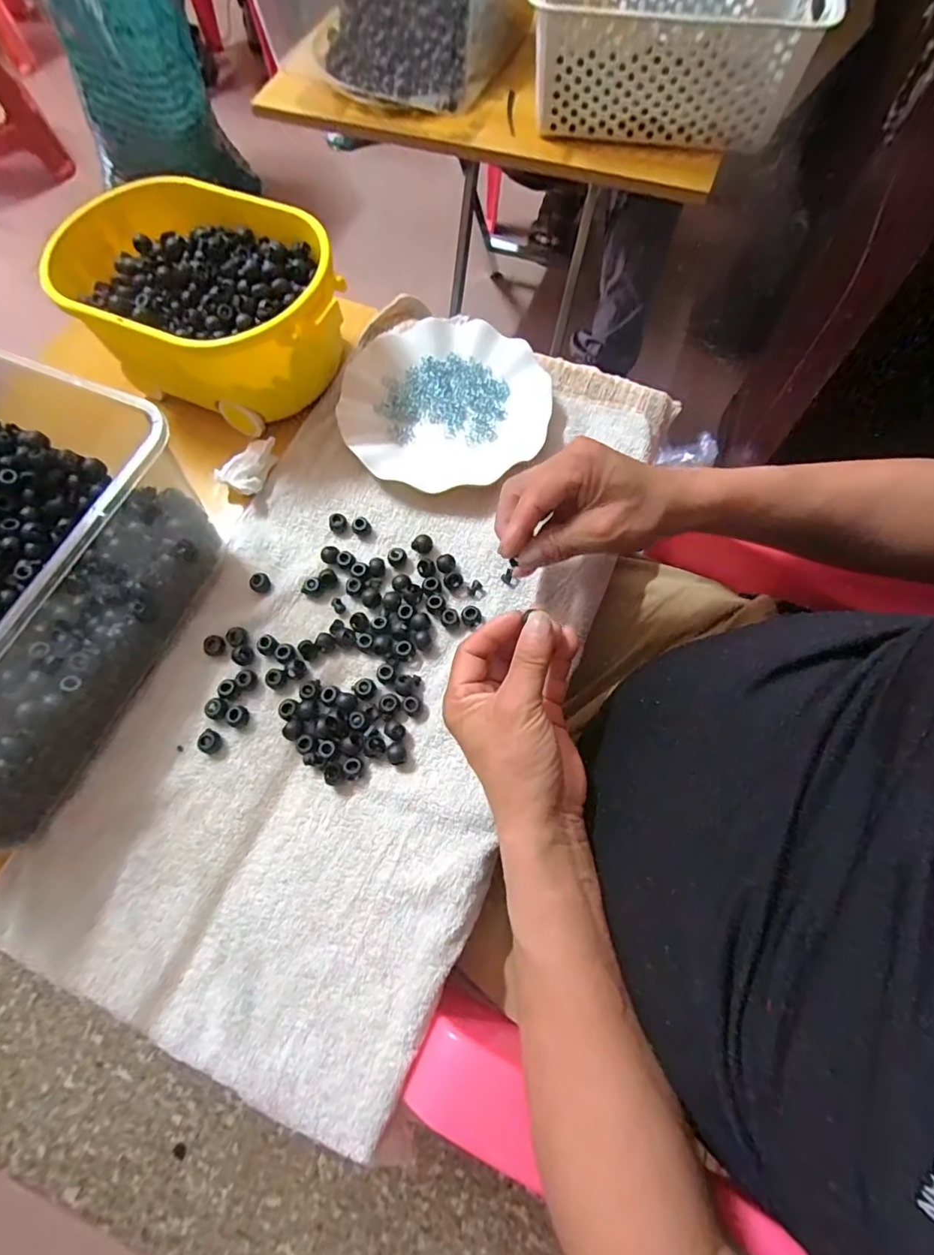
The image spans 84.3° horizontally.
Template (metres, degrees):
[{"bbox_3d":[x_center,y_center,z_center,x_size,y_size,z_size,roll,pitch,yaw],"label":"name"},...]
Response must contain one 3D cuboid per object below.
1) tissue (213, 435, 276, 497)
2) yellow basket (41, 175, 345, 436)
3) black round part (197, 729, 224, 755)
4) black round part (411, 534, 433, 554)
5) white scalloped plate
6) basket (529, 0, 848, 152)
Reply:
[{"bbox_3d":[-0.183,-0.136,0.447,0.058,0.023,0.033,-41,73,-13],"label":"tissue"},{"bbox_3d":[-0.223,-0.279,0.459,0.250,0.104,0.163,23,72,11],"label":"yellow basket"},{"bbox_3d":[-0.185,0.083,0.372,0.014,0.010,0.015,-1,69,2],"label":"black round part"},{"bbox_3d":[-0.036,-0.068,0.420,0.013,0.010,0.015,30,73,13],"label":"black round part"},{"bbox_3d":[-0.018,-0.201,0.465,0.181,0.023,0.185,-1,69,2],"label":"white scalloped plate"},{"bbox_3d":[0.233,-0.678,0.597,0.305,0.118,0.213,10,70,6],"label":"basket"}]

